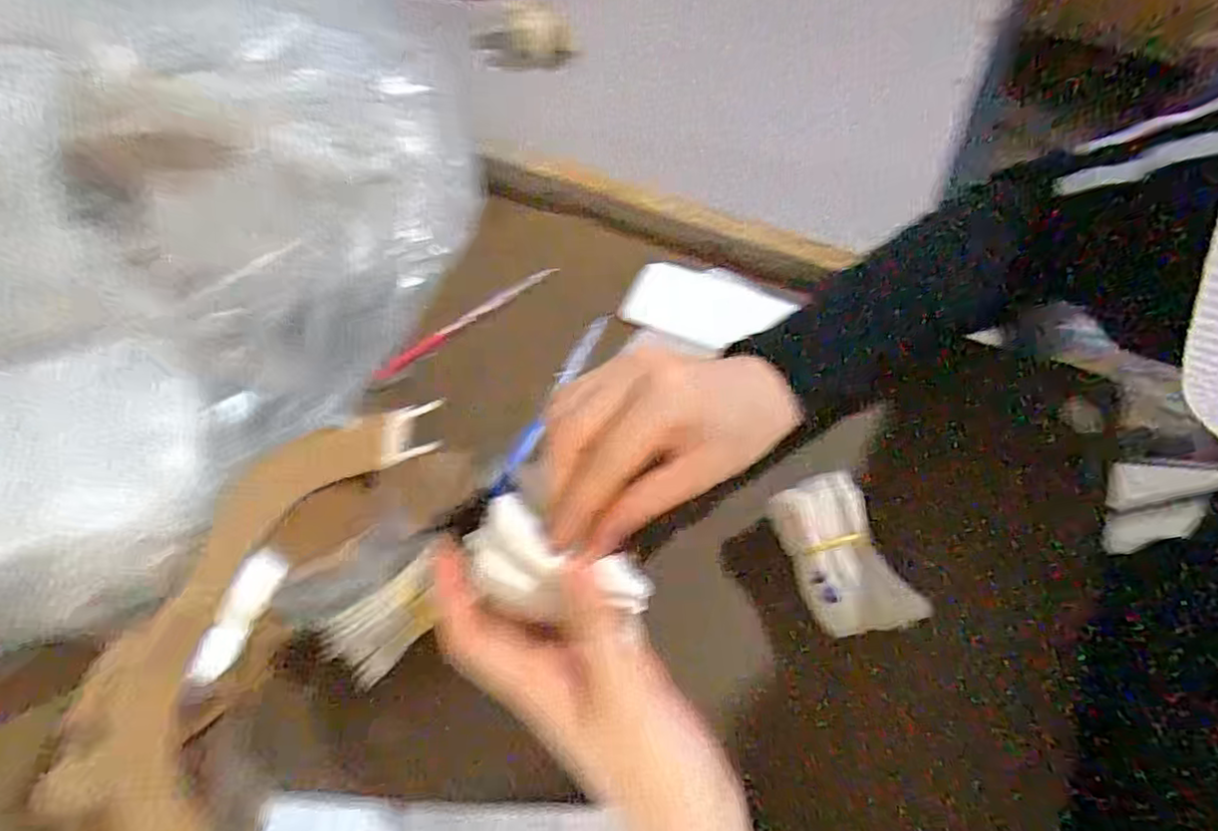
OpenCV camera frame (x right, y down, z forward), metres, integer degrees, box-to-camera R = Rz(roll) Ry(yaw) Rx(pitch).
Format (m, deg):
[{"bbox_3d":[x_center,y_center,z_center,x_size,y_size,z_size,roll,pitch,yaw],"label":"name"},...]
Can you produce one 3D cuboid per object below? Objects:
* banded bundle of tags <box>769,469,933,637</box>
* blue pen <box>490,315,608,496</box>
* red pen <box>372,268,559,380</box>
[{"bbox_3d":[0.114,0.068,0.322,0.046,0.020,0.077,-21,62,-7],"label":"banded bundle of tags"},{"bbox_3d":[-0.035,-0.010,0.397,0.012,0.008,0.133,22,65,16],"label":"blue pen"},{"bbox_3d":[-0.094,-0.063,0.438,0.138,0.013,0.011,-36,64,-14],"label":"red pen"}]

